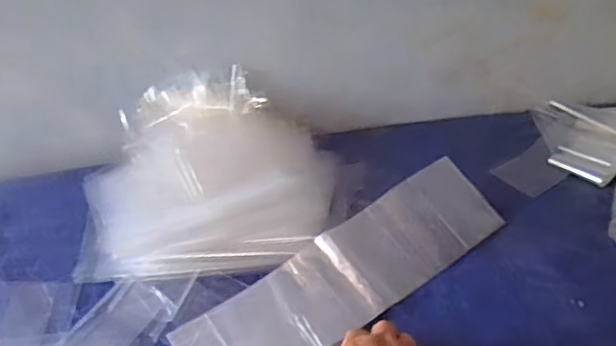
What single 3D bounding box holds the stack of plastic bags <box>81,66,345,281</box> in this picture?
[{"bbox_3d":[-0.113,-0.001,0.681,0.291,0.087,0.261,-4,39,-1],"label":"stack of plastic bags"}]

